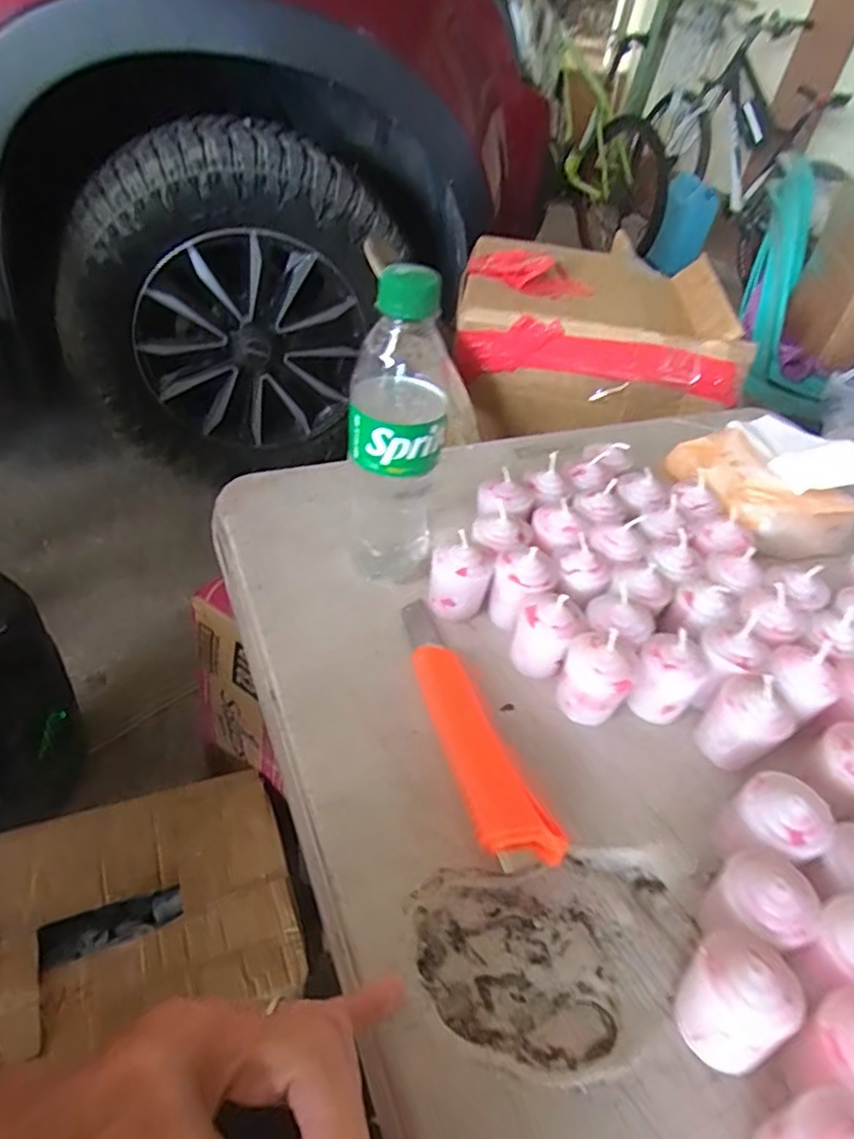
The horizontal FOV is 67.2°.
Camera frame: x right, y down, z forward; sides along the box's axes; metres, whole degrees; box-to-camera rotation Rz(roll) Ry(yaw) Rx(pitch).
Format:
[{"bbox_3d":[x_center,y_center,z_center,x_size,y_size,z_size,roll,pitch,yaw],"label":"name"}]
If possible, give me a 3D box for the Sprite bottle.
[{"bbox_3d":[-0.019,-0.072,0.376,0.055,0.190,0.052,6,43,-5],"label":"Sprite bottle"}]

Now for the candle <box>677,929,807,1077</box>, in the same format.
[{"bbox_3d":[0.121,0.171,0.255,0.038,0.045,0.037,6,43,-6],"label":"candle"}]

